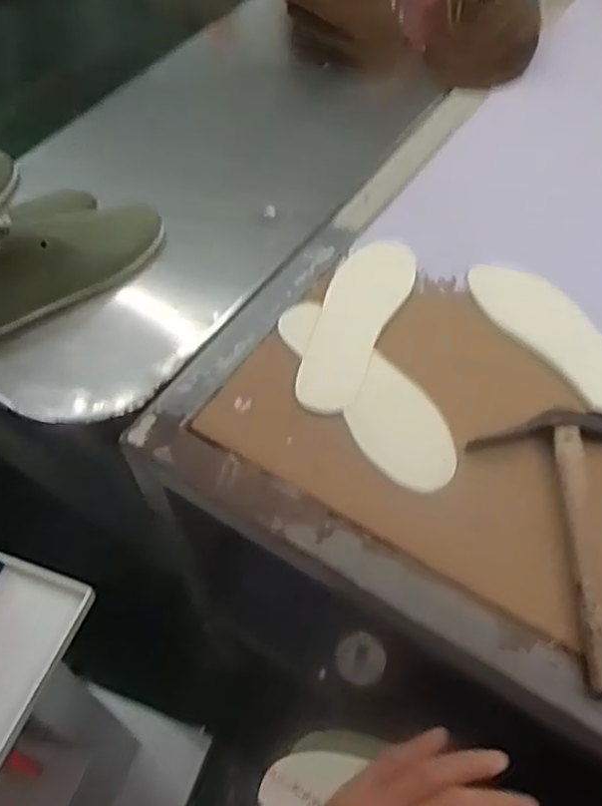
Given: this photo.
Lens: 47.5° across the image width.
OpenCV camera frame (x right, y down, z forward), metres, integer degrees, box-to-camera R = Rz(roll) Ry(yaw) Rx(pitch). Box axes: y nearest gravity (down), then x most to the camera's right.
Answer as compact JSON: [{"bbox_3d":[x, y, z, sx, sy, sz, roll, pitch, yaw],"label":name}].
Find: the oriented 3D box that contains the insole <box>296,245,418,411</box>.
[{"bbox_3d":[0.053,-0.082,0.674,0.074,0.004,0.224,16,57,14],"label":"insole"}]

